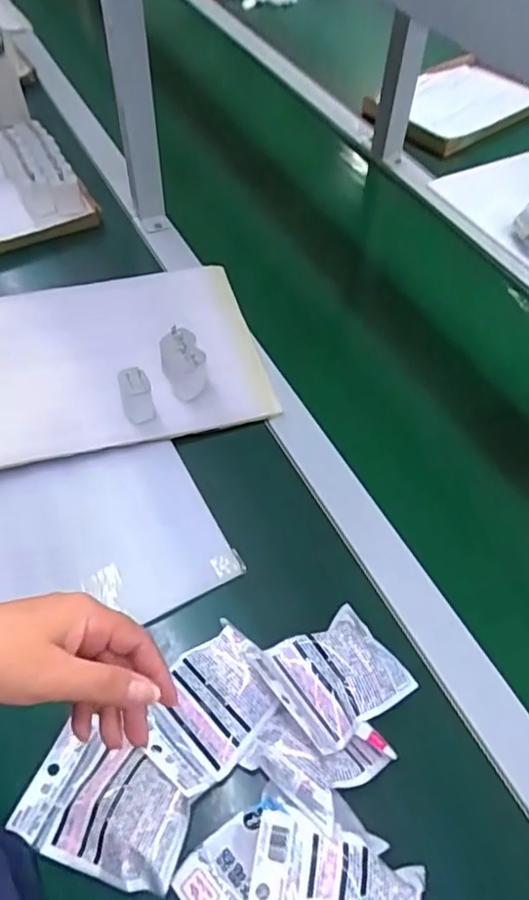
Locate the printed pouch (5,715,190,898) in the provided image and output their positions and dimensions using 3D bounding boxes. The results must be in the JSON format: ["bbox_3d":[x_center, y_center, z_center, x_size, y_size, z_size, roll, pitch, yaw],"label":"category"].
[{"bbox_3d":[-0.119,0.269,0.448,0.126,0.030,0.082,18,55,11],"label":"printed pouch"}]

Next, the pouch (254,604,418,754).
[{"bbox_3d":[0.059,0.185,0.498,0.106,0.033,0.093,-29,60,-21],"label":"pouch"}]

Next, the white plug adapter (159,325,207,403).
[{"bbox_3d":[-0.094,-0.099,0.685,0.043,0.054,0.060,-17,56,-14],"label":"white plug adapter"}]

